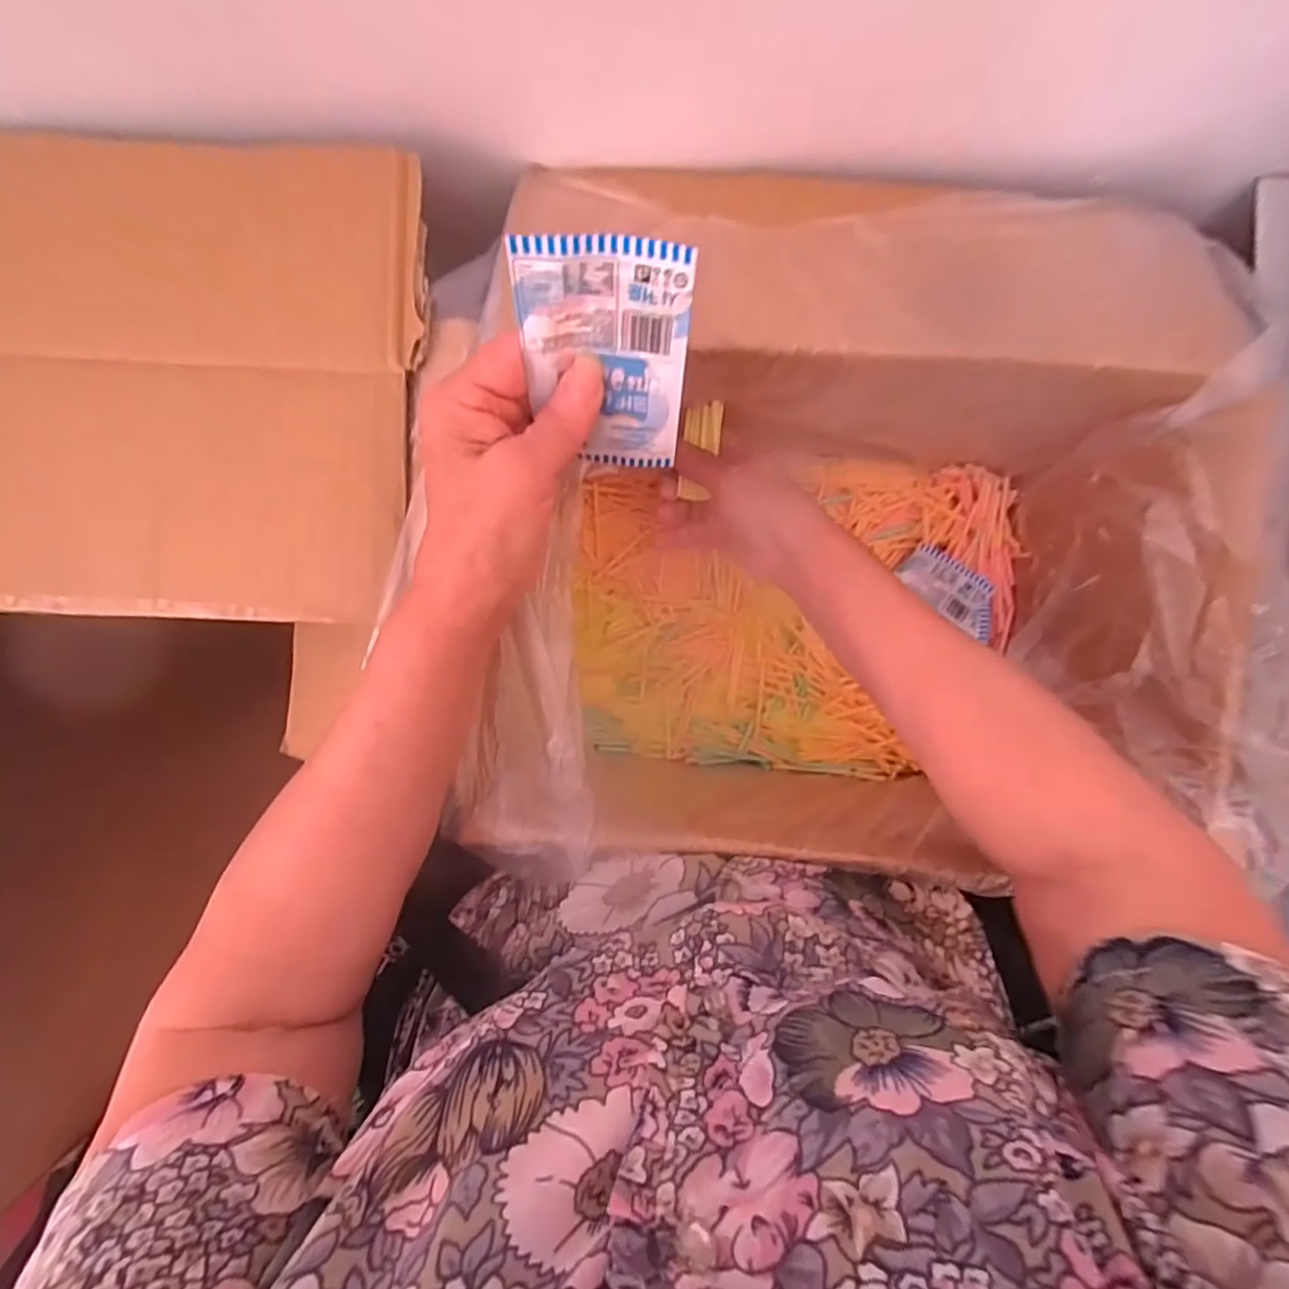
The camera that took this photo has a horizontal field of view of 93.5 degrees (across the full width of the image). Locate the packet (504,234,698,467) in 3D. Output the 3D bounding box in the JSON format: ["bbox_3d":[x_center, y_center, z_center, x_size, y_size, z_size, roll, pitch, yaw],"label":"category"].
[{"bbox_3d":[-0.016,-0.112,0.249,0.064,0.097,0.006,3,58,-1],"label":"packet"}]

